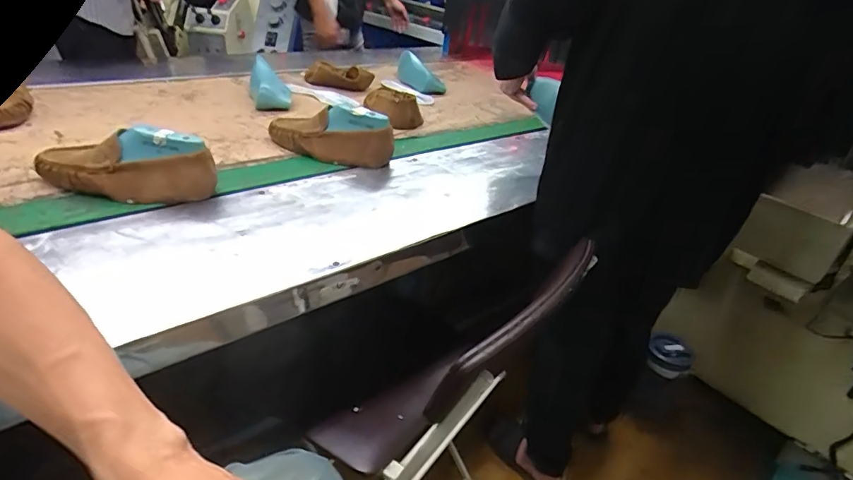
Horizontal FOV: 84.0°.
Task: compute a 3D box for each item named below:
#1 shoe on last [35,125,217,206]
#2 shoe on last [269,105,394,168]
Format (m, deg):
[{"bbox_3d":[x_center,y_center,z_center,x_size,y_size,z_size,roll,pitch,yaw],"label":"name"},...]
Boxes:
[{"bbox_3d":[-0.499,-0.127,0.777,0.286,0.099,0.083,4,33,3],"label":"shoe on last"},{"bbox_3d":[-0.207,-0.229,1.000,0.284,0.102,0.088,11,34,13],"label":"shoe on last"}]

